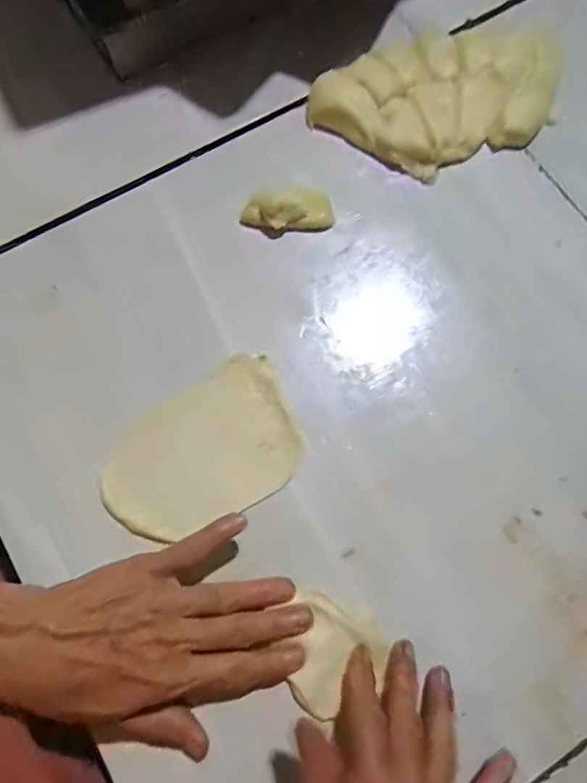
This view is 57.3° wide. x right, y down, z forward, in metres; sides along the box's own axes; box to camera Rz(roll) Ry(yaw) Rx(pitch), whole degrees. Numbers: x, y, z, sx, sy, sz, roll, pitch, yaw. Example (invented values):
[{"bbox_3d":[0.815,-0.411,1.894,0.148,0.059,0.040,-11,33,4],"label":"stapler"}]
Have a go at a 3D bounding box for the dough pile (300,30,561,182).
[{"bbox_3d":[0.129,-0.250,0.448,0.218,0.026,0.123,-23,76,-5],"label":"dough pile"}]

